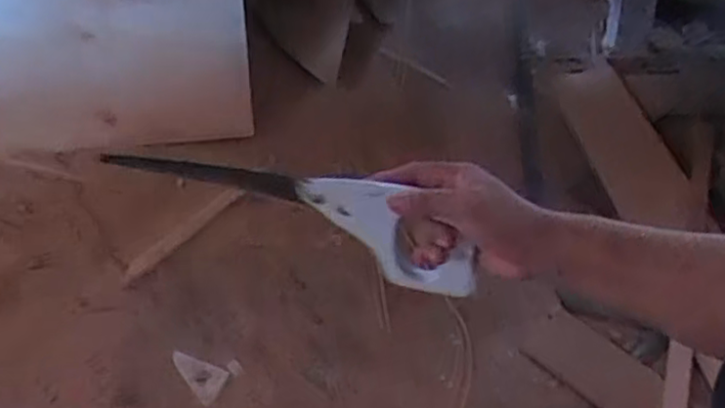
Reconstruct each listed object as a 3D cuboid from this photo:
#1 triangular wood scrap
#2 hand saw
[{"bbox_3d":[-0.413,0.419,1.692,0.155,0.023,0.085,23,64,14],"label":"triangular wood scrap"},{"bbox_3d":[-0.057,0.001,0.616,0.342,0.092,0.019,22,43,-3],"label":"hand saw"}]

